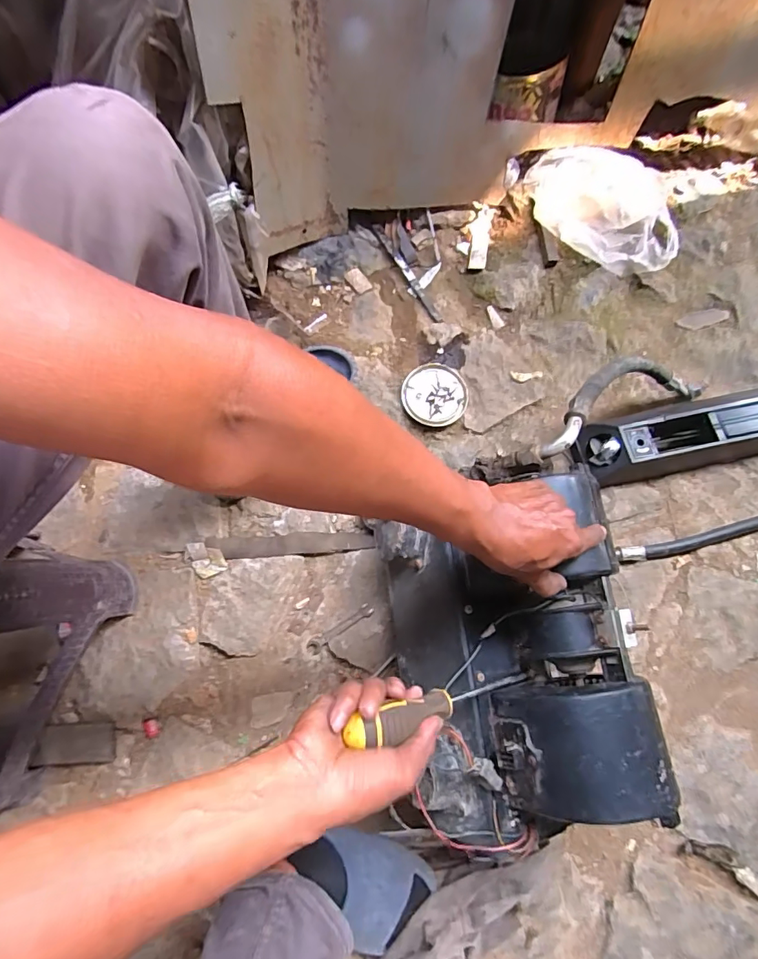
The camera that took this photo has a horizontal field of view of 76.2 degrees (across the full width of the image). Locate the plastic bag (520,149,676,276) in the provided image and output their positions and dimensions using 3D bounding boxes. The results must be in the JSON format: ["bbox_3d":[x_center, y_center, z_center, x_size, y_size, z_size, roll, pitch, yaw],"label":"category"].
[{"bbox_3d":[0.386,-0.460,0.832,0.287,0.115,0.120,22,76,7],"label":"plastic bag"}]

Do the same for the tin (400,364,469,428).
[{"bbox_3d":[0.092,-0.138,0.783,0.101,0.023,0.108,0,75,1],"label":"tin"}]

